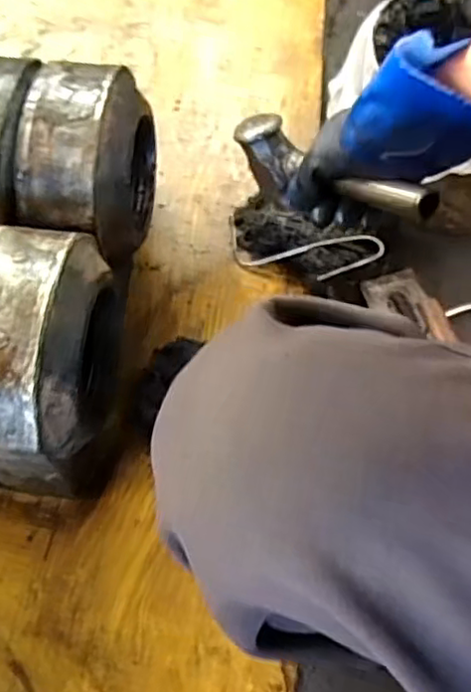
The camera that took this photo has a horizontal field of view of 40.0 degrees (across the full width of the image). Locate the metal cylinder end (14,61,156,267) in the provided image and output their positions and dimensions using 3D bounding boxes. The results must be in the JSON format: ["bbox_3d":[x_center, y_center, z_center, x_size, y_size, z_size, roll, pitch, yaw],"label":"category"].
[{"bbox_3d":[-0.158,-0.186,0.699,0.110,0.157,0.170,6,62,3],"label":"metal cylinder end"}]

